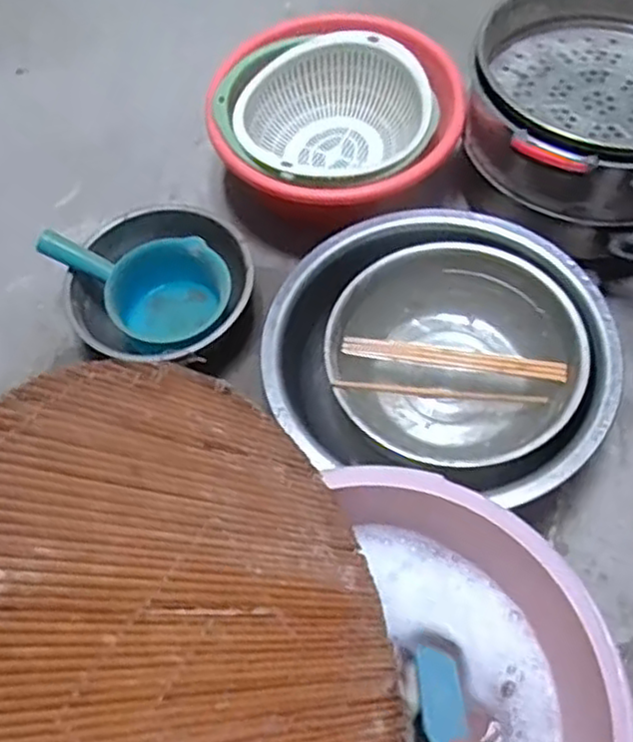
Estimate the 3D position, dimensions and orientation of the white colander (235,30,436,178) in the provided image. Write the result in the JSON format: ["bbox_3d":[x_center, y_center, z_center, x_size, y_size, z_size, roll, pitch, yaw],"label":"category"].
[{"bbox_3d":[0.017,-0.330,0.933,0.235,0.099,0.212,-15,62,-5],"label":"white colander"}]

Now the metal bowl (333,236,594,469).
[{"bbox_3d":[0.146,-0.008,0.779,0.258,0.101,0.239,-1,61,3],"label":"metal bowl"}]

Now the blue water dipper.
[{"bbox_3d":[-0.195,-0.112,0.848,0.199,0.108,0.125,30,67,18],"label":"blue water dipper"}]

